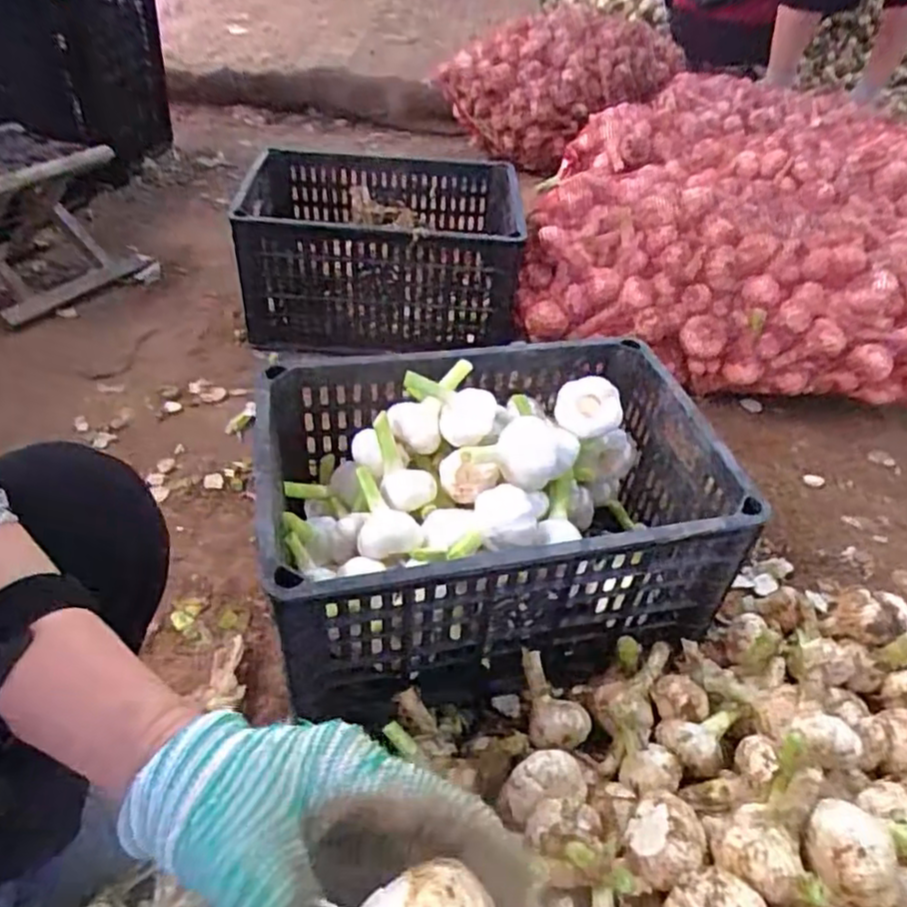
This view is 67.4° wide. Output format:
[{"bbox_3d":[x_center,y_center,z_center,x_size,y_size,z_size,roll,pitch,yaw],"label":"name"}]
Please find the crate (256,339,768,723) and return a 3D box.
[{"bbox_3d":[0.037,0.057,0.719,0.433,0.210,0.307,-5,44,-11],"label":"crate"}]

